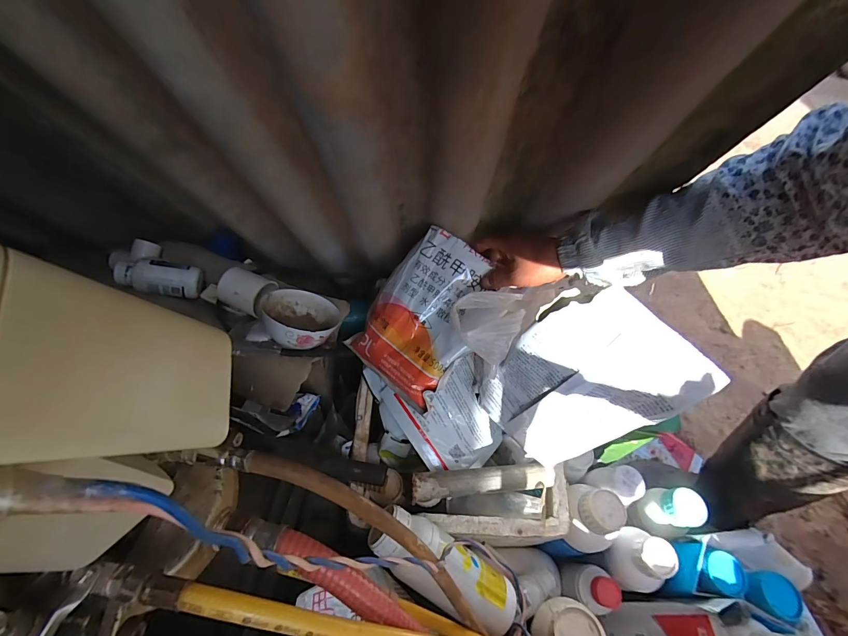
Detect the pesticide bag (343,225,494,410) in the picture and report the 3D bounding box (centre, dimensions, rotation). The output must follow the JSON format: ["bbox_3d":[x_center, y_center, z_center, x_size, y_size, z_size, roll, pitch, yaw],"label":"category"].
[{"bbox_3d":[0.002,-0.006,0.528,0.165,0.035,0.218,39,94,29],"label":"pesticide bag"}]

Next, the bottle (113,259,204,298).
[{"bbox_3d":[-0.477,-0.076,0.668,0.132,0.048,0.052,6,51,-16],"label":"bottle"}]

